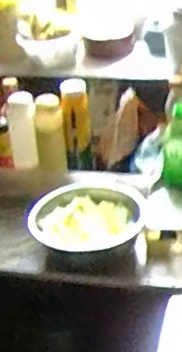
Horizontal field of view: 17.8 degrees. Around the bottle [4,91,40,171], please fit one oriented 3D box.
[{"bbox_3d":[-0.157,-0.100,1.326,0.066,0.163,0.057,-10,30,-9],"label":"bottle"}]

